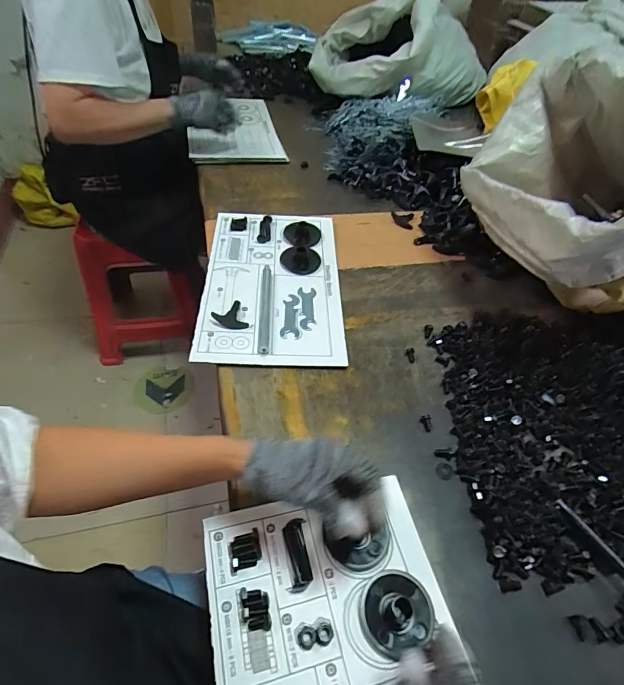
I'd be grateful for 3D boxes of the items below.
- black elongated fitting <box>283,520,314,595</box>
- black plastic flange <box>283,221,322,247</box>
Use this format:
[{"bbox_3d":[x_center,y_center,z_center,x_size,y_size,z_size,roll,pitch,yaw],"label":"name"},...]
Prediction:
[{"bbox_3d":[-0.015,0.217,0.414,0.024,0.012,0.065,-2,50,-8],"label":"black elongated fitting"},{"bbox_3d":[-0.019,-0.202,0.760,0.067,0.010,0.083,8,49,0],"label":"black plastic flange"}]

